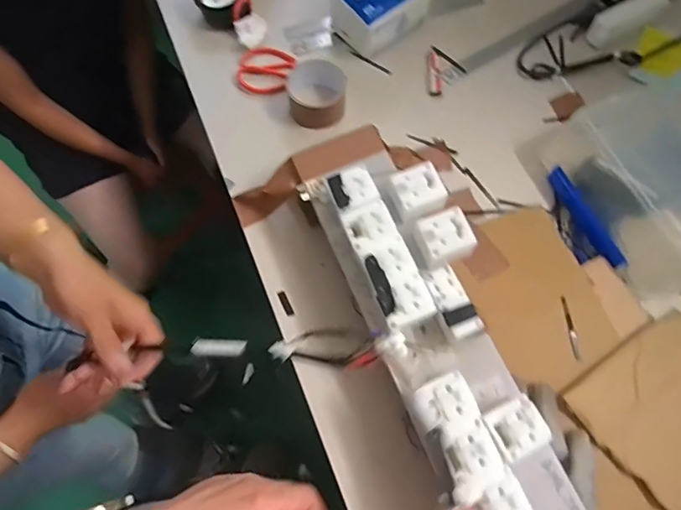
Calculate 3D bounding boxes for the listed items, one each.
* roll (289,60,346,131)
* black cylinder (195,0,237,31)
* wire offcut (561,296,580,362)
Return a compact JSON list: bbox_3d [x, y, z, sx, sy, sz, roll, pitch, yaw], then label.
[{"bbox_3d":[-0.033,-0.227,0.682,0.077,0.047,0.076,0,68,1],"label":"roll"},{"bbox_3d":[-0.189,-0.392,0.757,0.068,0.049,0.064,-14,68,-5],"label":"black cylinder"},{"bbox_3d":[0.270,0.085,0.564,0.008,0.004,0.075,-1,66,0],"label":"wire offcut"}]

